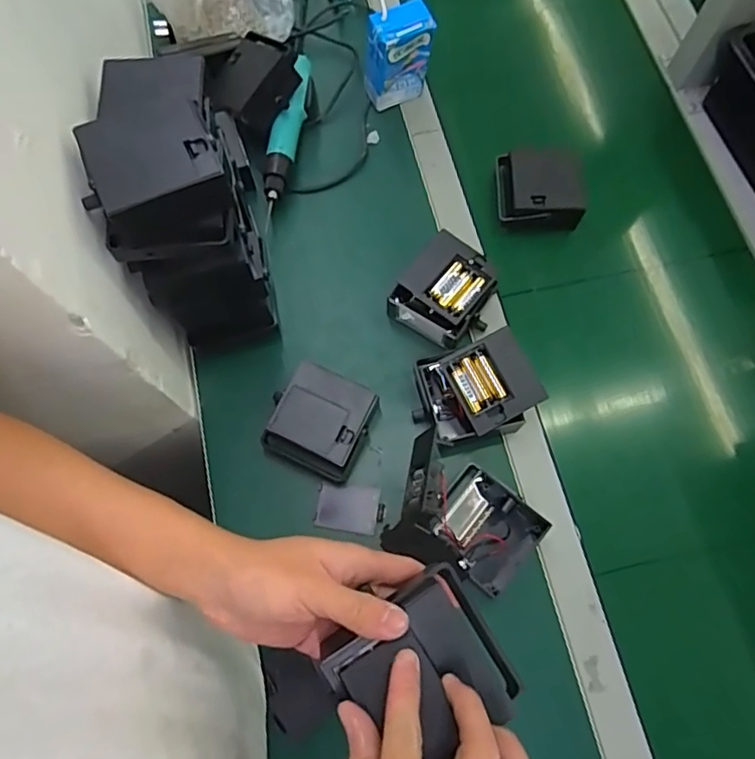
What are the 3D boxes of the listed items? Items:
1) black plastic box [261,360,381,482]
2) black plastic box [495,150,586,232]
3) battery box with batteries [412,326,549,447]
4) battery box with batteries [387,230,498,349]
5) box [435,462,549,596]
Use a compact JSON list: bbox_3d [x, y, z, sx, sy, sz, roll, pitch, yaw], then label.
[{"bbox_3d":[-0.054,0.041,0.562,0.091,0.051,0.091,22,73,7],"label":"black plastic box"},{"bbox_3d":[0.185,-0.220,0.662,0.089,0.050,0.089,2,72,1],"label":"black plastic box"},{"bbox_3d":[0.095,0.013,0.565,0.111,0.062,0.087,-15,72,-4],"label":"battery box with batteries"},{"bbox_3d":[0.074,-0.088,0.601,0.093,0.057,0.096,34,75,11],"label":"battery box with batteries"},{"bbox_3d":[0.100,0.140,0.529,0.093,0.043,0.083,39,76,12],"label":"box"}]

